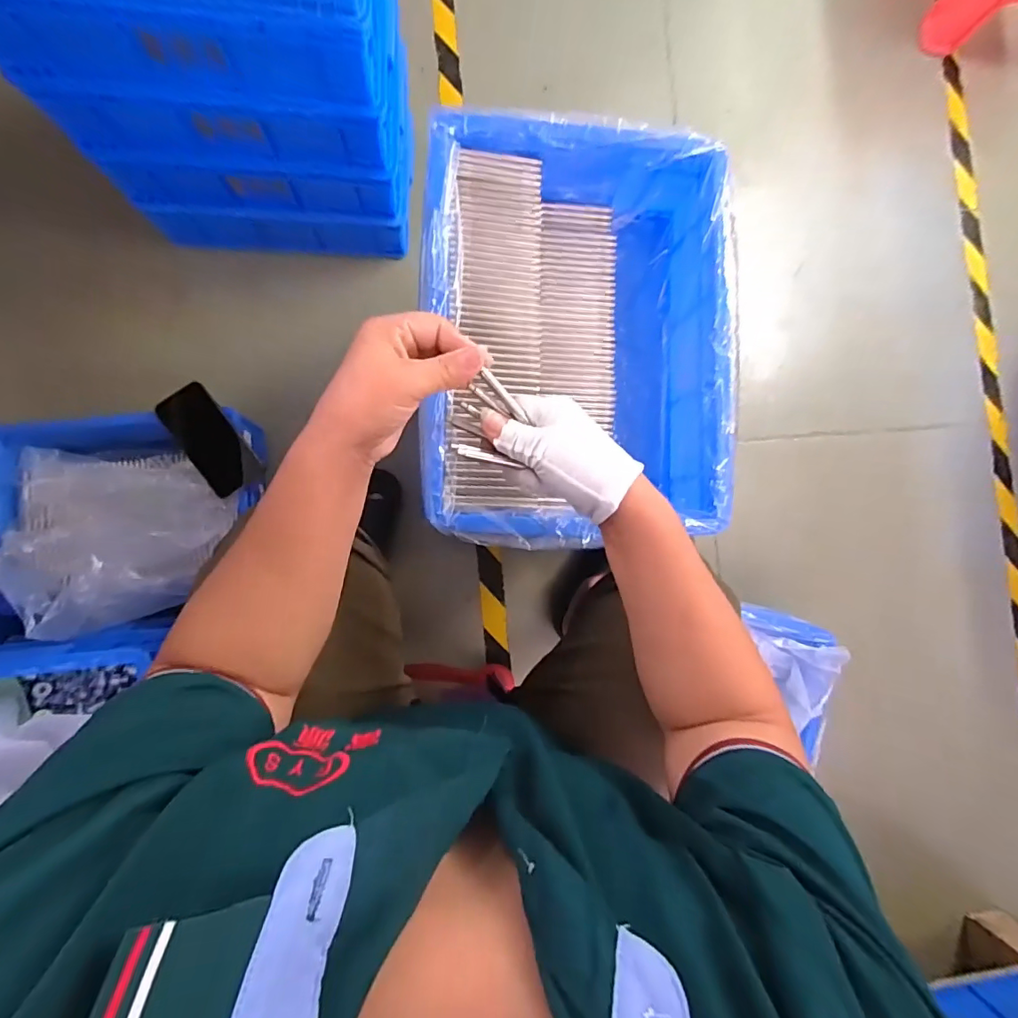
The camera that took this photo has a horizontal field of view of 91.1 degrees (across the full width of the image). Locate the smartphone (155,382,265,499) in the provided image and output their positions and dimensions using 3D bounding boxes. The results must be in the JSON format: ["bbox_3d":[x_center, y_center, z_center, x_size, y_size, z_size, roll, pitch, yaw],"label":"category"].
[{"bbox_3d":[-0.423,-0.098,0.706,0.071,0.014,0.165,-38,88,-15],"label":"smartphone"}]

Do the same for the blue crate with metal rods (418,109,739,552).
[{"bbox_3d":[0.072,-0.173,0.548,0.319,0.123,0.422,1,87,-7],"label":"blue crate with metal rods"}]

